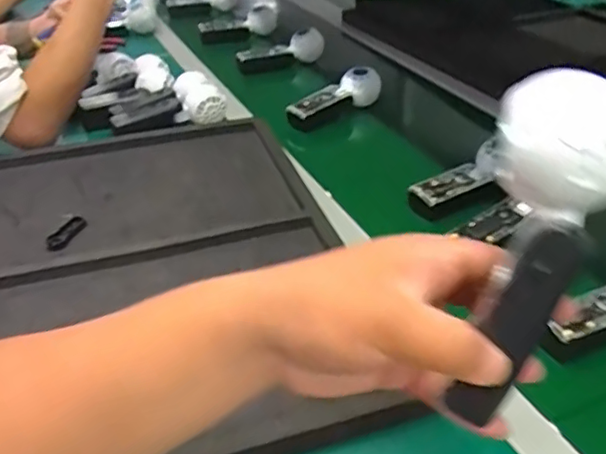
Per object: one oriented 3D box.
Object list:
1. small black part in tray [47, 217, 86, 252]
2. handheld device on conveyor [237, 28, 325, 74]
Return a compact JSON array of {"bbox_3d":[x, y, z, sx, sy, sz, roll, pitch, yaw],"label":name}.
[{"bbox_3d":[-0.268,0.007,0.677,0.022,0.008,0.067,12,37,8],"label":"small black part in tray"},{"bbox_3d":[-0.043,-0.336,1.144,0.173,0.059,0.064,-18,41,-7],"label":"handheld device on conveyor"}]

